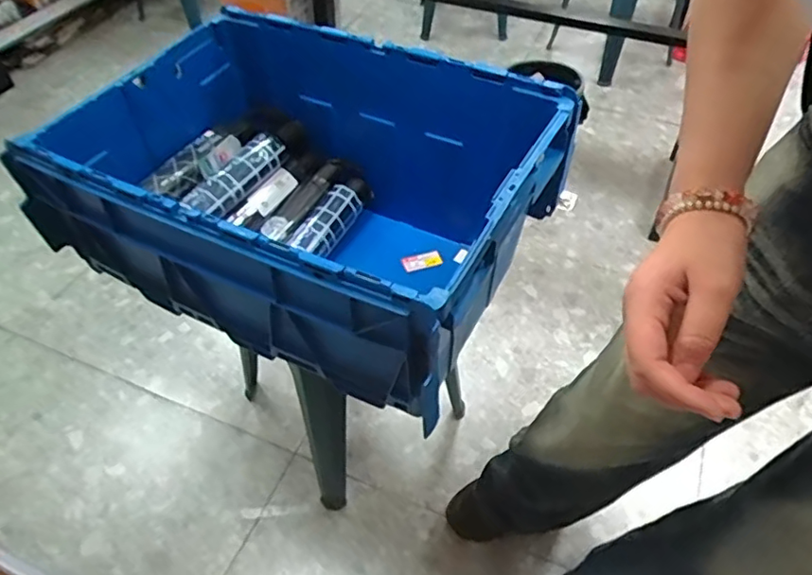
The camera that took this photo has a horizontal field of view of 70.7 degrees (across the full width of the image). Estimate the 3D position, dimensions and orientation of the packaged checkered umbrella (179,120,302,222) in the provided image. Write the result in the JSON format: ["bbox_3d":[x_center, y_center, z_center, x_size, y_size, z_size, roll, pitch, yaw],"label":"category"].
[{"bbox_3d":[-0.246,-0.187,0.890,0.043,0.040,0.259,20,52,17],"label":"packaged checkered umbrella"}]

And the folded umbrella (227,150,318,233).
[{"bbox_3d":[-0.210,-0.154,0.918,0.032,0.039,0.200,20,52,17],"label":"folded umbrella"}]

